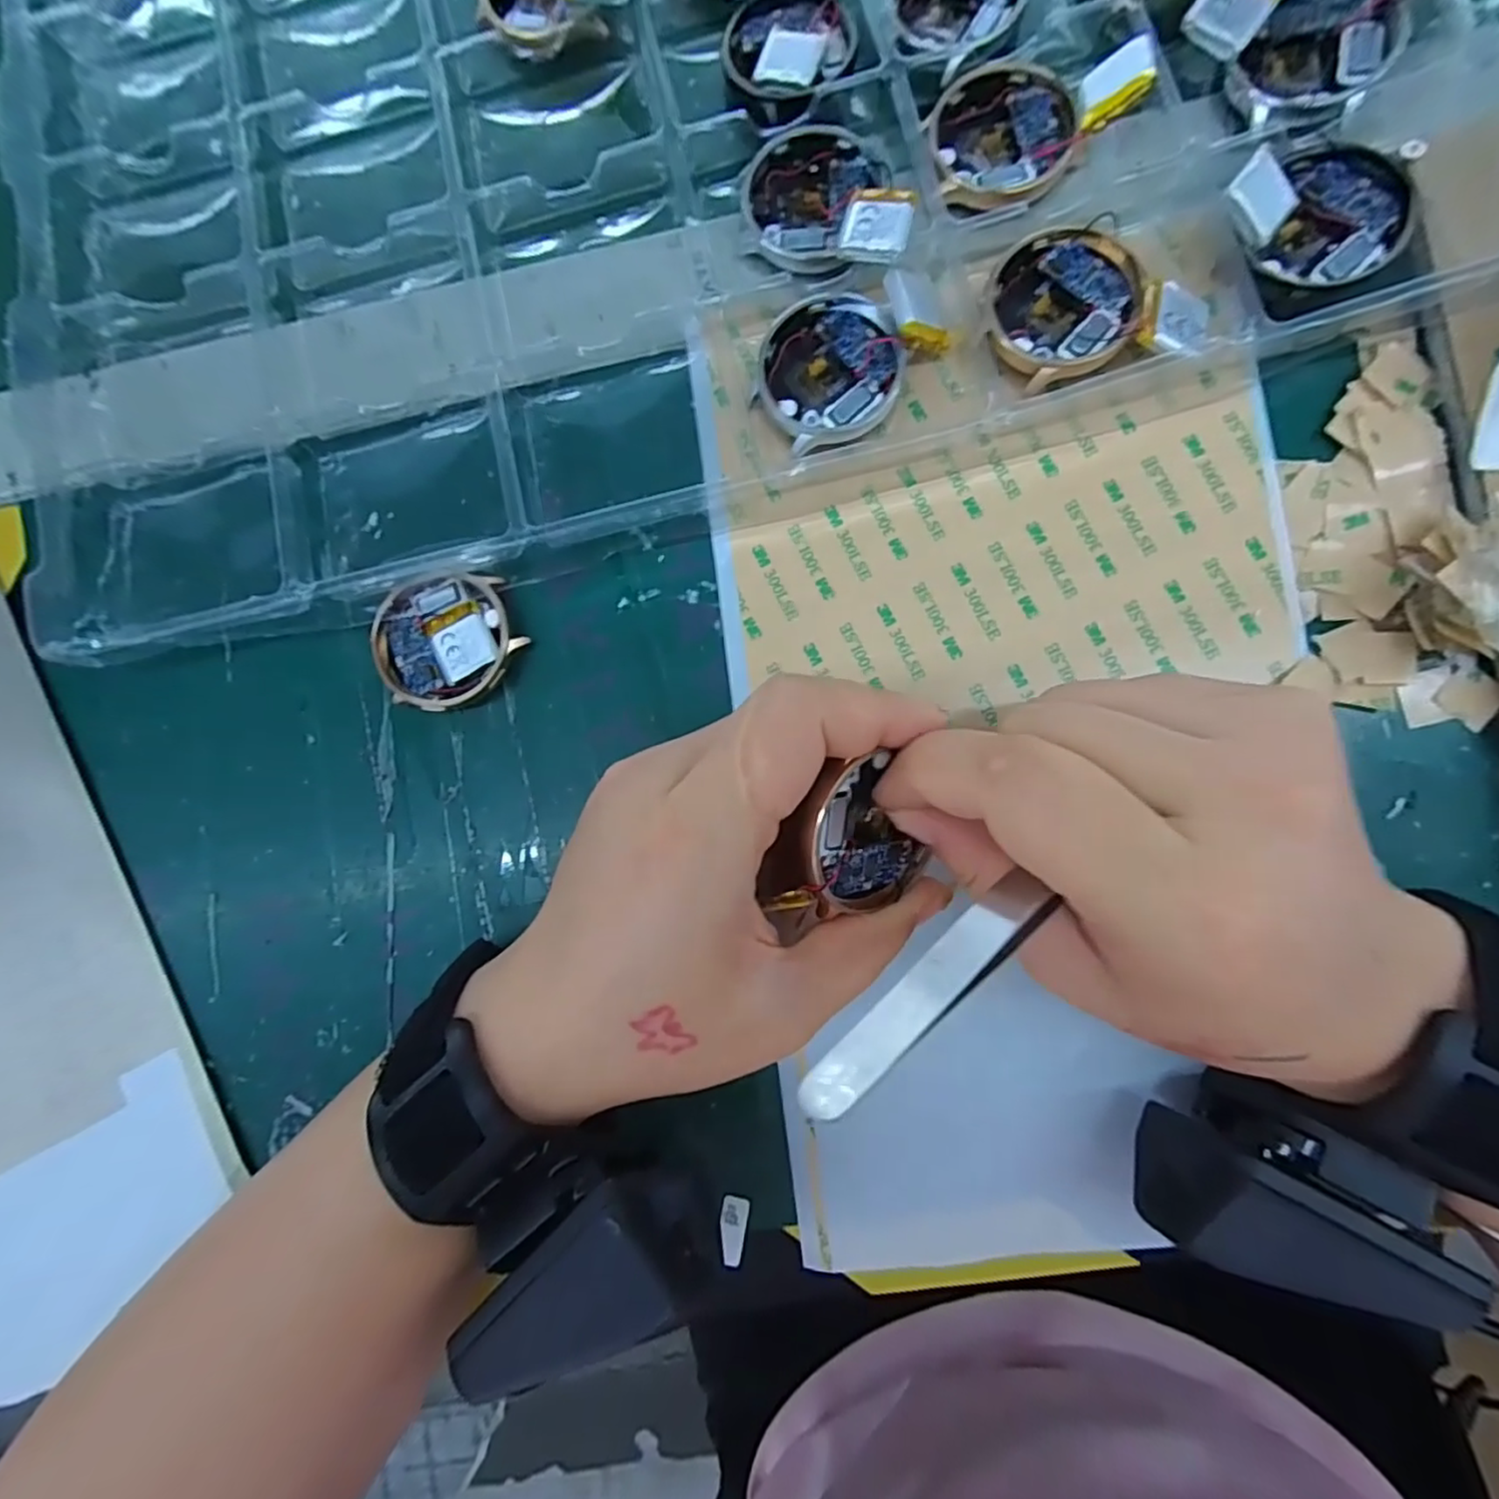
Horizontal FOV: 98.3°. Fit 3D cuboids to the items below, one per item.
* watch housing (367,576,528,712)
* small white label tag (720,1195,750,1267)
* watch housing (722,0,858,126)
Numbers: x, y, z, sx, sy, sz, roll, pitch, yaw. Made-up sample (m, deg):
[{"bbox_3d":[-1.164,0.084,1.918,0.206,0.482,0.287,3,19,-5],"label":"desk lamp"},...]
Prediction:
[{"bbox_3d":[-0.096,-0.035,0.210,0.044,0.012,0.043,5,87,5],"label":"watch housing"},{"bbox_3d":[-0.005,0.146,0.196,0.008,0.004,0.018,12,75,-13],"label":"small white label tag"},{"bbox_3d":[0.012,-0.231,0.212,0.042,0.010,0.050,21,89,6],"label":"watch housing"}]

